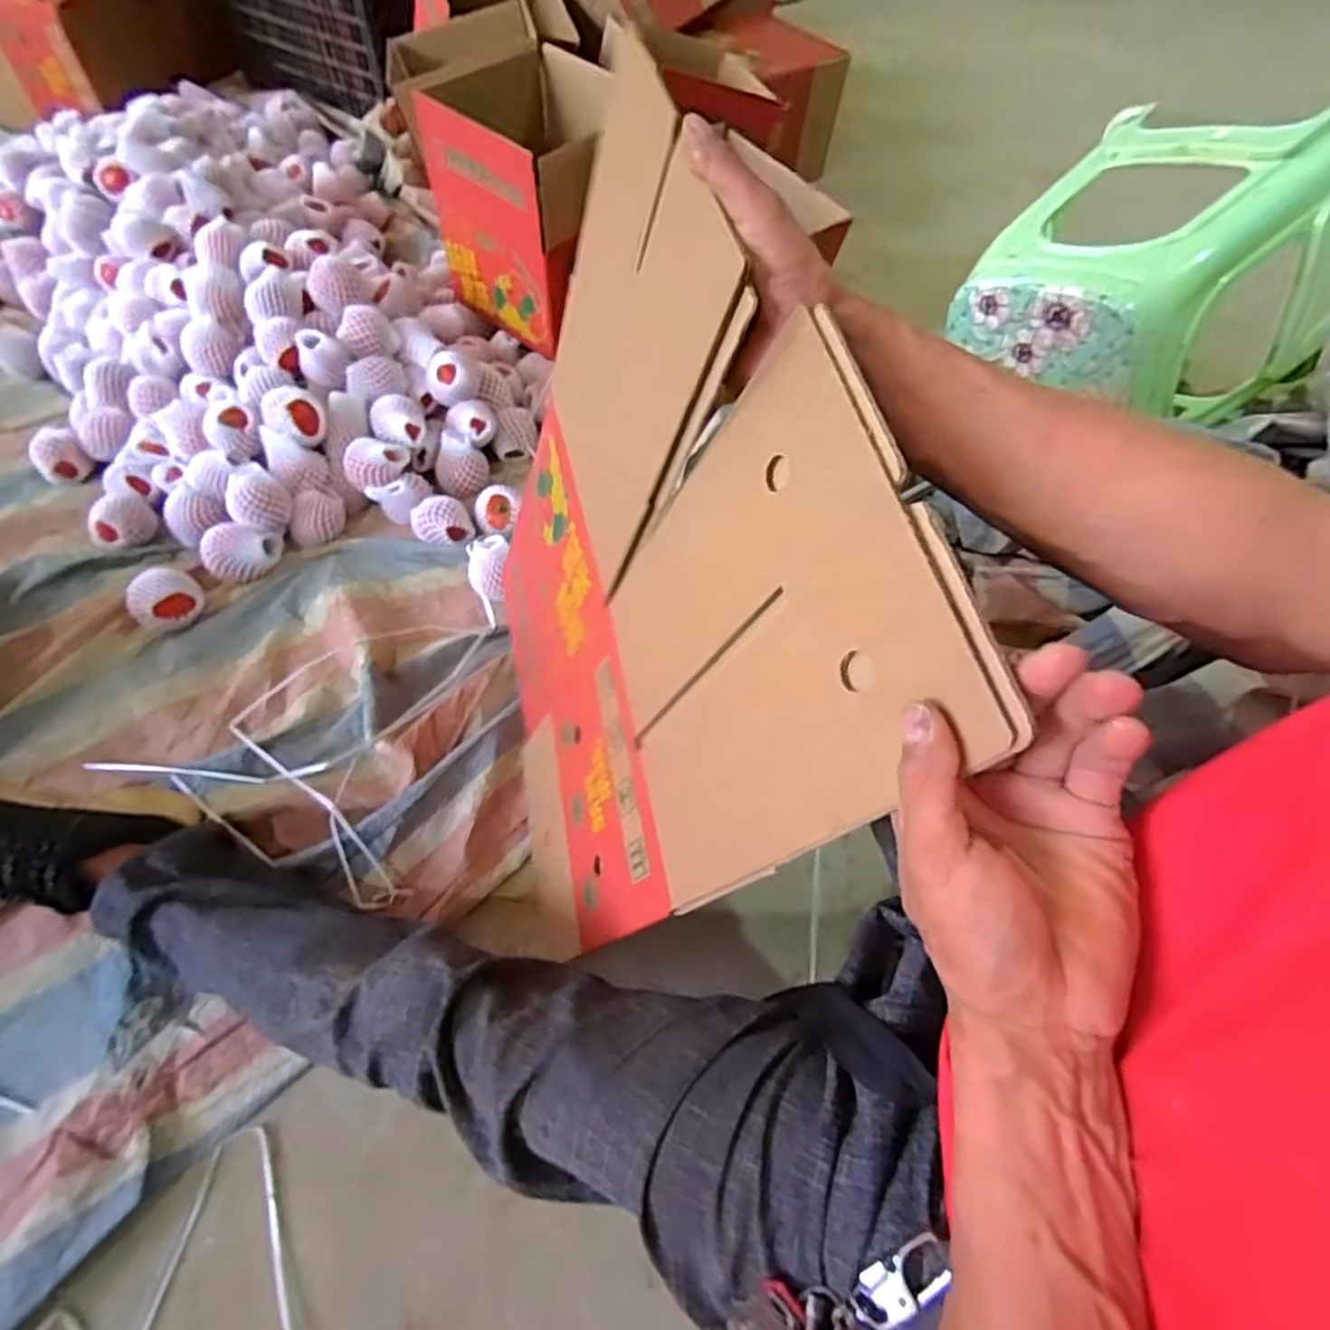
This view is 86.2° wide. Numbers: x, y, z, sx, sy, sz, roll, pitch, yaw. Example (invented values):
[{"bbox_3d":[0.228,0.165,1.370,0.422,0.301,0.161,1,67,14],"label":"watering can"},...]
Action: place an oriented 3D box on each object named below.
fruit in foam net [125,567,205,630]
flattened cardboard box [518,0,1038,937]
[{"bbox_3d":[-0.615,-0.080,0.882,0.059,0.065,0.076,25,59,13],"label":"fruit in foam net"},{"bbox_3d":[-0.051,-0.050,0.567,0.035,0.568,0.480,-3,63,-28],"label":"flattened cardboard box"}]

